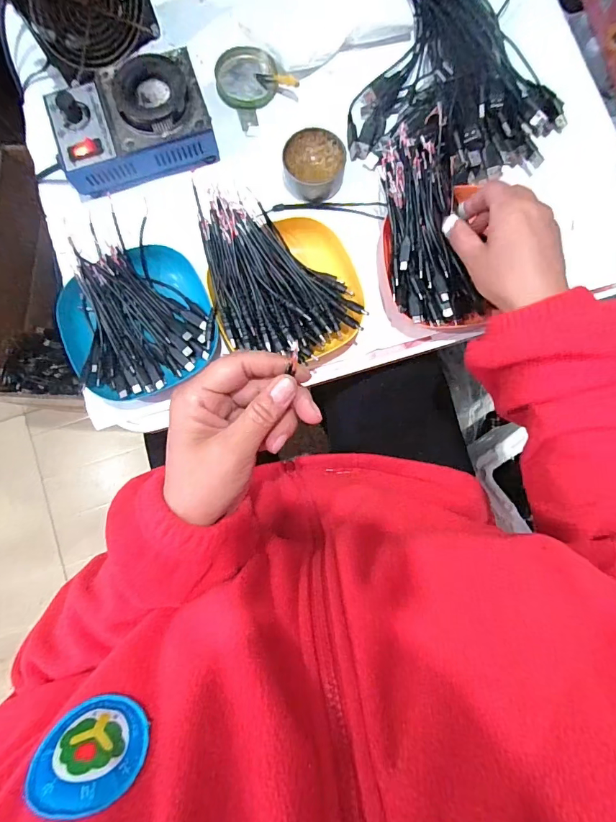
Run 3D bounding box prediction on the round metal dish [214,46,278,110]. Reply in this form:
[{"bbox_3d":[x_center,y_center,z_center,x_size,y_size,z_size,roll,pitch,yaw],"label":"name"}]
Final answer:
[{"bbox_3d":[-0.066,-0.358,0.454,0.064,0.014,0.063,0,85,0],"label":"round metal dish"}]

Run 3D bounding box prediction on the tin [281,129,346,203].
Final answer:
[{"bbox_3d":[0.006,-0.252,0.435,0.061,0.027,0.062,0,85,0],"label":"tin"}]

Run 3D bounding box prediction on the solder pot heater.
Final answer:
[{"bbox_3d":[-0.176,-0.286,0.419,0.150,0.056,0.100,-18,85,-2],"label":"solder pot heater"}]

